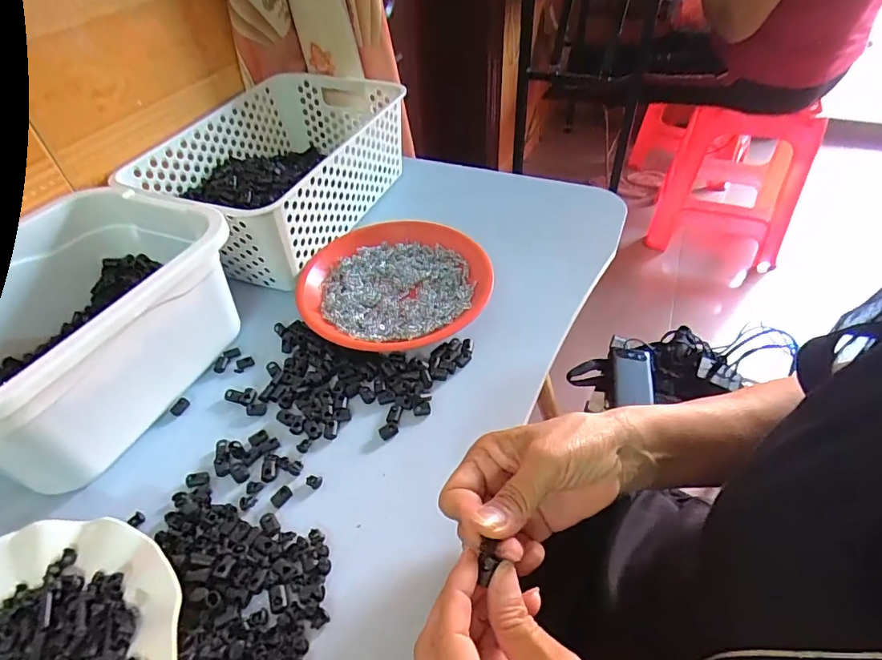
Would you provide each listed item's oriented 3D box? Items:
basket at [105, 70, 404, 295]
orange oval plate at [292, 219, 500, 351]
[{"bbox_3d":[-0.193,-0.199,0.588,0.202,0.101,0.307,18,47,17],"label":"basket"},{"bbox_3d":[-0.049,-0.055,0.514,0.194,0.020,0.183,-12,50,-8],"label":"orange oval plate"}]

